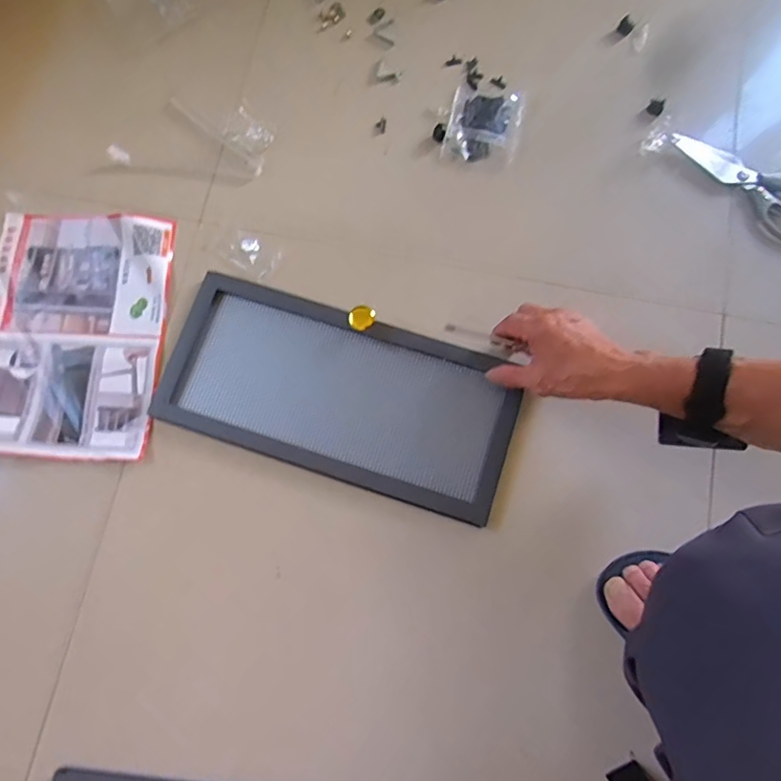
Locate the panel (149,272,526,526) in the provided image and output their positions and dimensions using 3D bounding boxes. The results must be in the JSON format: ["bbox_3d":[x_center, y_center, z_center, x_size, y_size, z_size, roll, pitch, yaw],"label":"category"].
[{"bbox_3d":[-0.054,-0.001,0.566,0.361,0.024,0.170,19,78,7],"label":"panel"}]

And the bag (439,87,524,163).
[{"bbox_3d":[0.111,-0.319,0.644,0.081,0.012,0.094,12,77,3],"label":"bag"}]

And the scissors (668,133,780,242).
[{"bbox_3d":[0.413,-0.234,0.617,0.205,0.014,0.086,31,89,4],"label":"scissors"}]

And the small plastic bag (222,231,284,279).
[{"bbox_3d":[-0.159,-0.156,0.617,0.067,0.006,0.043,31,79,7],"label":"small plastic bag"}]

